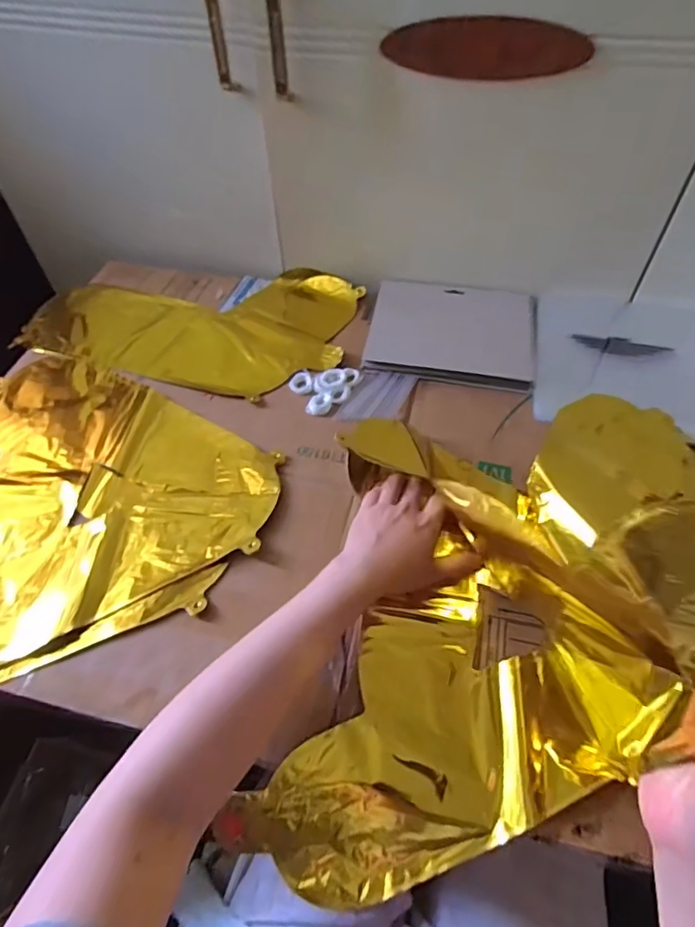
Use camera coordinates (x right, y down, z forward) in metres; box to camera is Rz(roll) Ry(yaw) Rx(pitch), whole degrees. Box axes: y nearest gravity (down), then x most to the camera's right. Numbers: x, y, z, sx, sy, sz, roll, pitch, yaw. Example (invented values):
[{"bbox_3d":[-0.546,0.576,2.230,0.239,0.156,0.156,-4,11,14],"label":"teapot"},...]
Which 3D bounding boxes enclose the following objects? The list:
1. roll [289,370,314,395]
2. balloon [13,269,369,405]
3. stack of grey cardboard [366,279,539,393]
[{"bbox_3d":[-0.052,-0.093,0.609,0.028,0.006,0.033,2,53,2],"label":"roll"},{"bbox_3d":[-0.196,-0.194,0.695,0.390,0.017,0.244,16,54,12],"label":"balloon"},{"bbox_3d":[0.129,-0.166,0.652,0.195,0.012,0.167,9,53,8],"label":"stack of grey cardboard"}]

